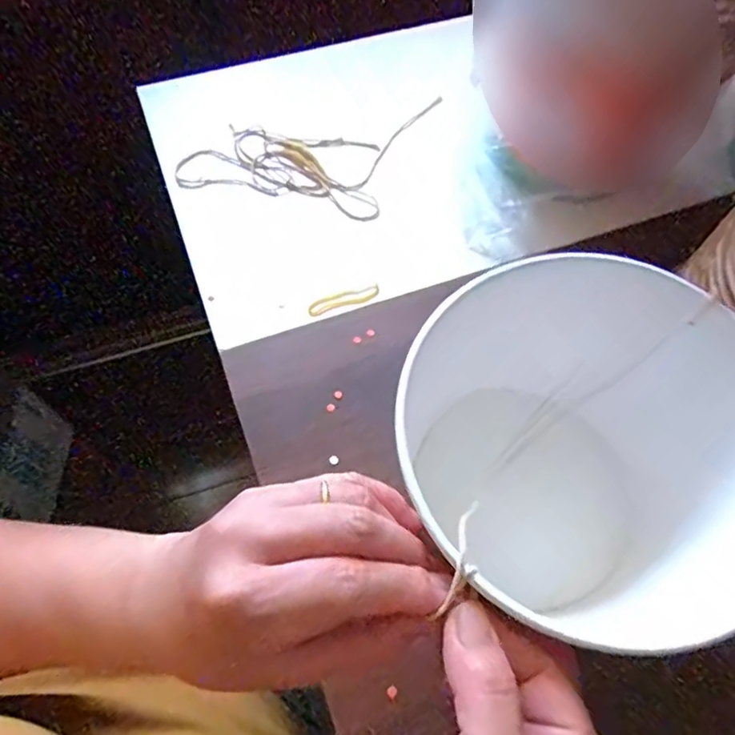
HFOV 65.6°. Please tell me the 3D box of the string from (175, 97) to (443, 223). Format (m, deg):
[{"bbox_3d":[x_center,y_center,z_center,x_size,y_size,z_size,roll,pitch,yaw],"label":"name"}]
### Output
[{"bbox_3d":[-0.048,-0.188,0.481,0.201,0.014,0.137,10,63,5],"label":"string"}]

